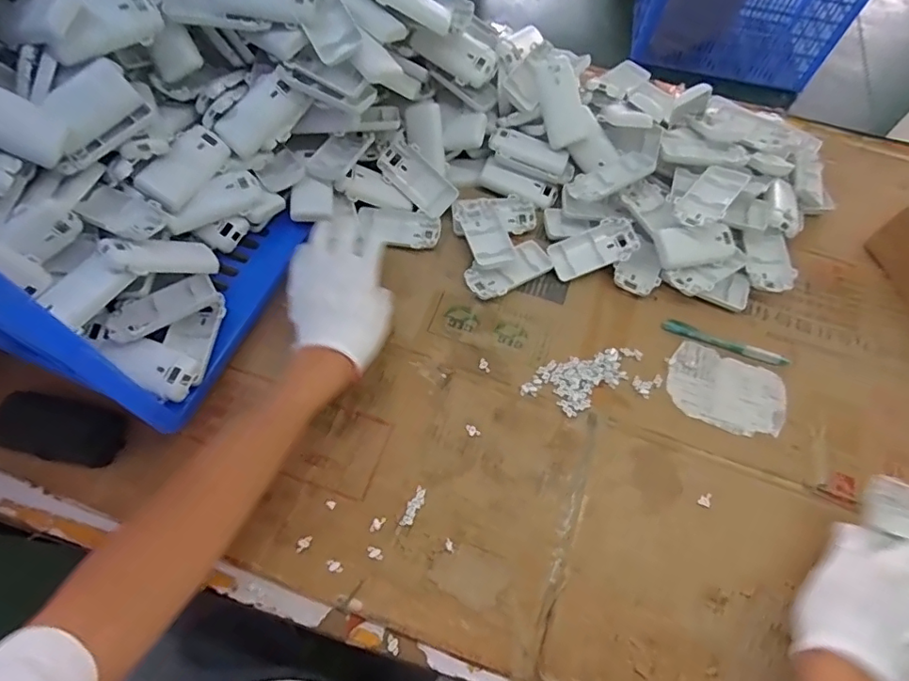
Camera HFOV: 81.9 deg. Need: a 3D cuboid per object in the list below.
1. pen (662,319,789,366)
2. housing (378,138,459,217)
[{"bbox_3d":[0.285,0.003,0.554,0.128,0.007,0.015,20,63,7],"label":"pen"},{"bbox_3d":[-0.044,-0.189,0.615,0.097,0.016,0.049,43,88,-4],"label":"housing"}]

